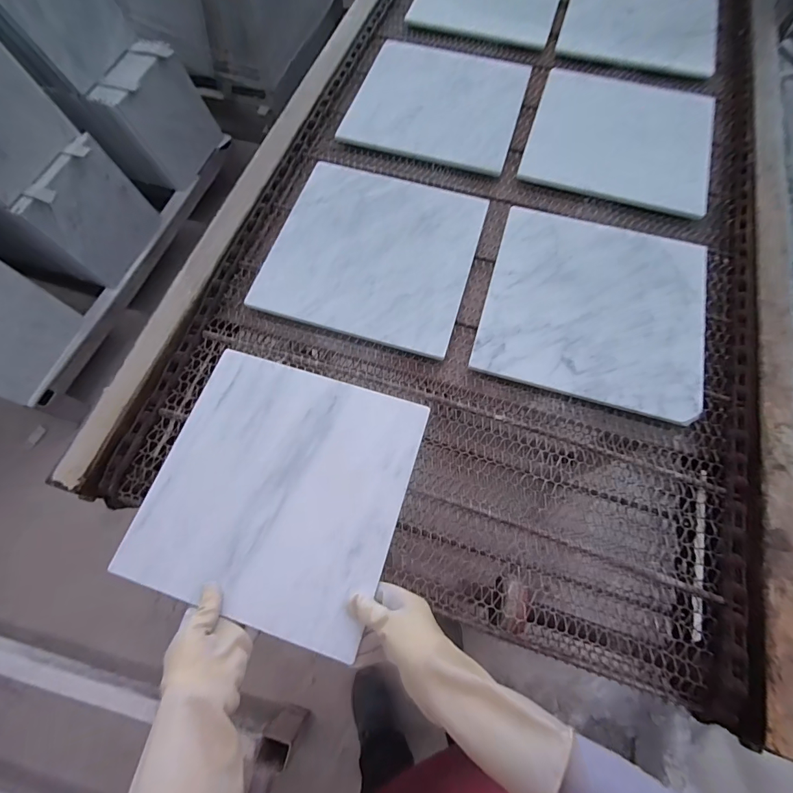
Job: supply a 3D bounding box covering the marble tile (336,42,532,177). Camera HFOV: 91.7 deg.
[{"bbox_3d":[0.081,-0.556,0.718,0.298,0.012,0.296,17,70,6],"label":"marble tile"}]

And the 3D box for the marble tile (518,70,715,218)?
[{"bbox_3d":[0.400,-0.466,0.679,0.302,0.017,0.298,18,71,6],"label":"marble tile"}]

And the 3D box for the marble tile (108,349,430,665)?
[{"bbox_3d":[-0.141,0.109,0.477,0.303,0.013,0.296,17,70,6],"label":"marble tile"}]

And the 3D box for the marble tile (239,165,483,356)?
[{"bbox_3d":[-0.032,-0.230,0.596,0.300,0.009,0.300,16,70,6],"label":"marble tile"}]

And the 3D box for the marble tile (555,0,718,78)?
[{"bbox_3d":[0.516,-0.802,0.810,0.296,0.012,0.343,17,70,6],"label":"marble tile"}]

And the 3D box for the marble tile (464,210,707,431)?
[{"bbox_3d":[0.288,-0.133,0.557,0.300,0.011,0.296,17,70,6],"label":"marble tile"}]

